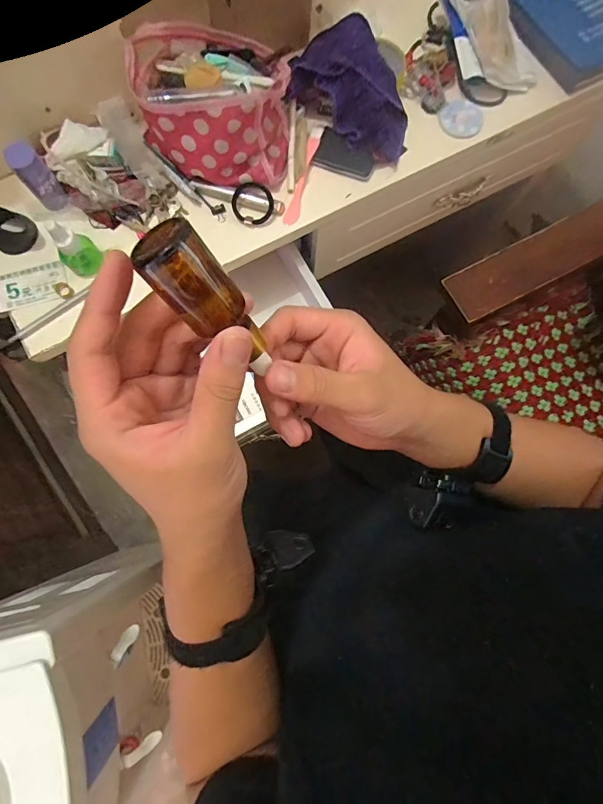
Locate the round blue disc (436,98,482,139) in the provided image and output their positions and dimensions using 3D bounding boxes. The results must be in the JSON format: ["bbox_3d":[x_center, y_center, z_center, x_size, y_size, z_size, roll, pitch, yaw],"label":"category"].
[{"bbox_3d":[0.230,-0.404,0.560,0.065,0.007,0.060,0,78,-2],"label":"round blue disc"}]

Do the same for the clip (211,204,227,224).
[{"bbox_3d":[-0.110,-0.253,0.528,0.018,0.004,0.025,-26,80,-7],"label":"clip"}]

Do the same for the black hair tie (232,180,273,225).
[{"bbox_3d":[-0.065,-0.260,0.515,0.053,0.013,0.053,0,101,1],"label":"black hair tie"}]

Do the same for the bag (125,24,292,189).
[{"bbox_3d":[-0.108,-0.375,0.503,0.184,0.100,0.163,4,78,-1],"label":"bag"}]

